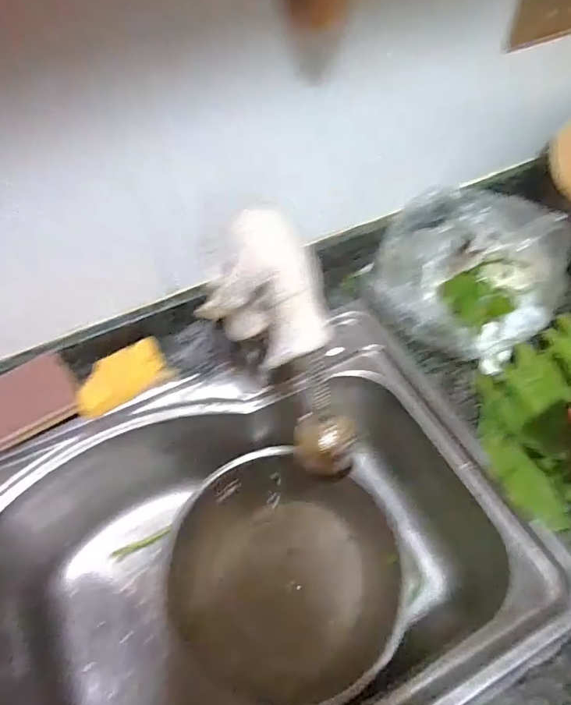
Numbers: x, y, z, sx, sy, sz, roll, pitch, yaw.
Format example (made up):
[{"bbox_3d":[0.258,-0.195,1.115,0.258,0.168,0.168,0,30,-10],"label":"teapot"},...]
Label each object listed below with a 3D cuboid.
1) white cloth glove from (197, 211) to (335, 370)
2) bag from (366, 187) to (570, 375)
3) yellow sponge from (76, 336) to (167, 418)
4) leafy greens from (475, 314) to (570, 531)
[{"bbox_3d":[-0.011,-0.039,0.343,0.085,0.105,0.058,33,62,26],"label":"white cloth glove"},{"bbox_3d":[0.215,-0.092,0.583,0.187,0.154,0.201,-34,58,-20],"label":"bag"},{"bbox_3d":[-0.204,0.030,0.589,0.115,0.027,0.055,-39,104,-26],"label":"yellow sponge"},{"bbox_3d":[0.330,0.053,0.519,0.216,0.070,0.263,11,55,13],"label":"leafy greens"}]

